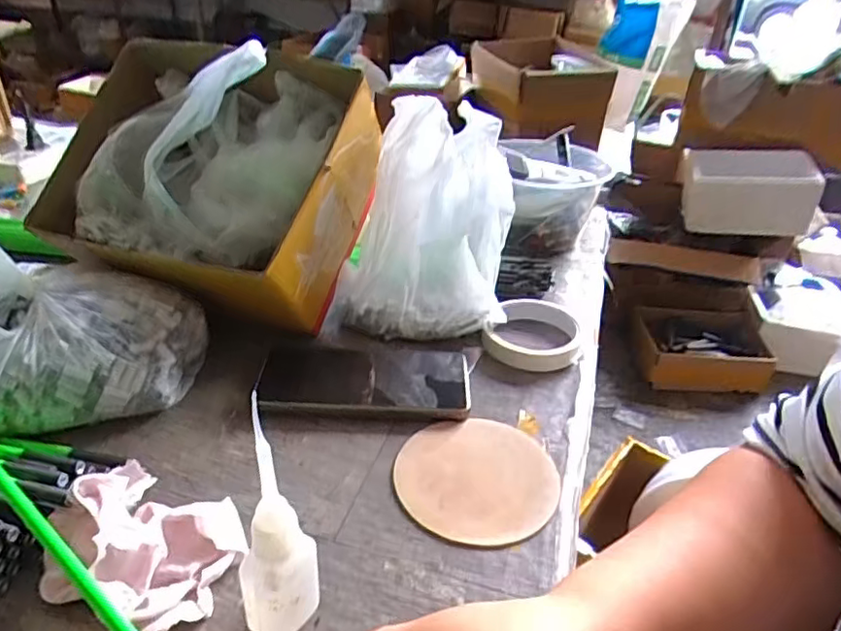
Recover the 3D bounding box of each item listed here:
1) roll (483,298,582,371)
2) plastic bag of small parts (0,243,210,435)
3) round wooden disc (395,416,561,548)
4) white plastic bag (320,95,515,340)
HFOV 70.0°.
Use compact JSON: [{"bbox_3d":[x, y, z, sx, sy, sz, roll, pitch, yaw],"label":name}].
[{"bbox_3d":[0.100,0.015,0.539,0.081,0.027,0.083,3,32,-2],"label":"roll"},{"bbox_3d":[-0.263,-0.002,0.426,0.195,0.133,0.115,-6,34,-16],"label":"plastic bag of small parts"},{"bbox_3d":[0.038,0.107,0.405,0.105,0.004,0.104,3,32,-2],"label":"round wooden disc"},{"bbox_3d":[0.008,-0.093,0.562,0.161,0.178,0.157,5,32,1],"label":"white plastic bag"}]

